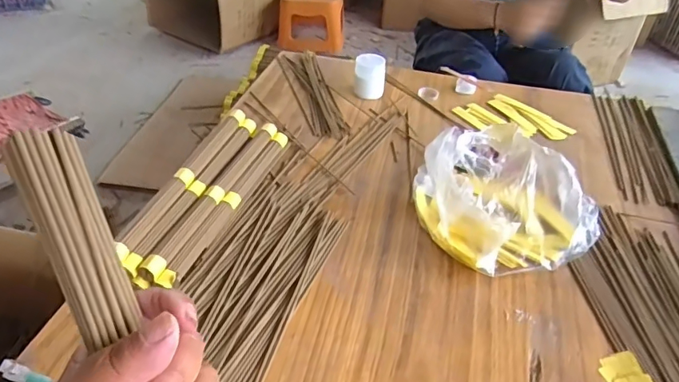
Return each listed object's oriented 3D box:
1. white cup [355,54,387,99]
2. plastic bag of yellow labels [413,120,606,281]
[{"bbox_3d":[0.056,-0.208,0.902,0.057,0.069,0.045,4,40,2],"label":"white cup"},{"bbox_3d":[0.212,0.000,0.636,0.226,0.104,0.215,-23,46,-27],"label":"plastic bag of yellow labels"}]

